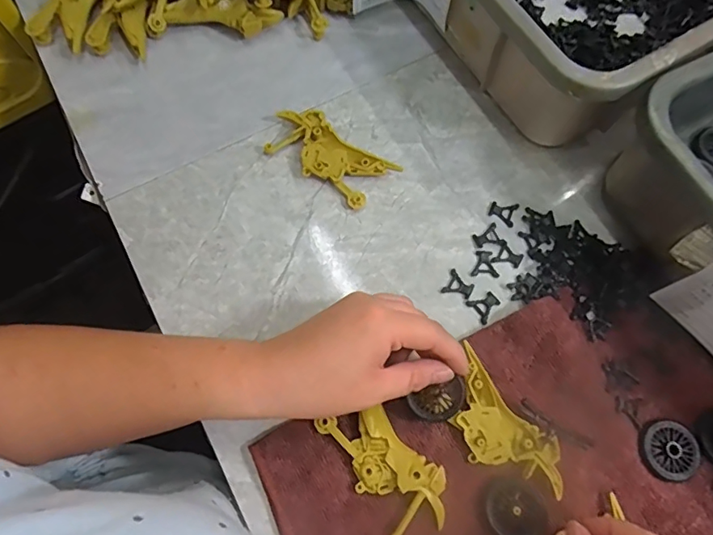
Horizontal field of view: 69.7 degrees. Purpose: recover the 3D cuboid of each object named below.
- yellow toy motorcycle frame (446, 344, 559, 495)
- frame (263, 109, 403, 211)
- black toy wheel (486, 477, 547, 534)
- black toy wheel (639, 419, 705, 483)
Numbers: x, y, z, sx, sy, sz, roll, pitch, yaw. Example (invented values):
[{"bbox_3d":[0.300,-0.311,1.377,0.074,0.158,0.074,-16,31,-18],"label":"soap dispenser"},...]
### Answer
[{"bbox_3d":[0.093,0.107,0.333,0.046,0.007,0.096,-39,76,-15],"label":"yellow toy motorcycle frame"},{"bbox_3d":[-0.023,-0.089,0.405,0.098,0.014,0.049,34,72,10],"label":"frame"},{"bbox_3d":[0.099,0.151,0.318,0.034,0.007,0.035,-40,76,-15],"label":"black toy wheel"},{"bbox_3d":[0.205,0.119,0.332,0.039,0.004,0.037,1,70,-2],"label":"black toy wheel"}]

